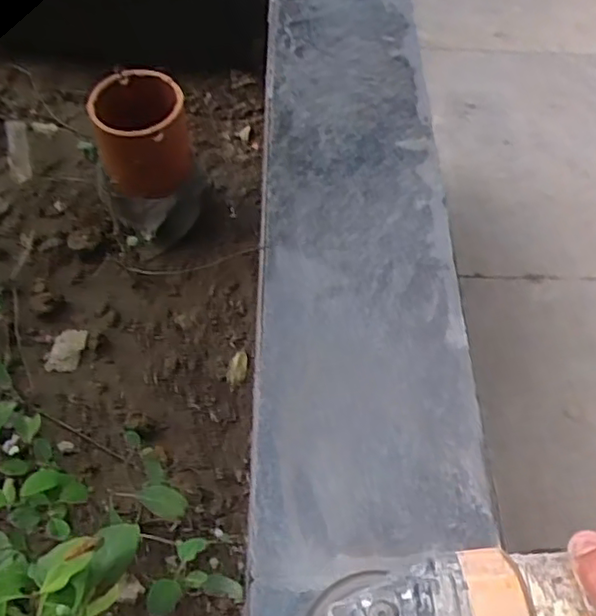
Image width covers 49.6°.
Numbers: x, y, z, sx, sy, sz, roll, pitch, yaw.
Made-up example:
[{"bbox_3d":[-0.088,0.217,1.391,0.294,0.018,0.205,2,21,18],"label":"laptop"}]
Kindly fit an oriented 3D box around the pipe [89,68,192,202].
[{"bbox_3d":[-0.147,-0.165,0.609,0.082,0.086,0.082,1,55,-1],"label":"pipe"}]

